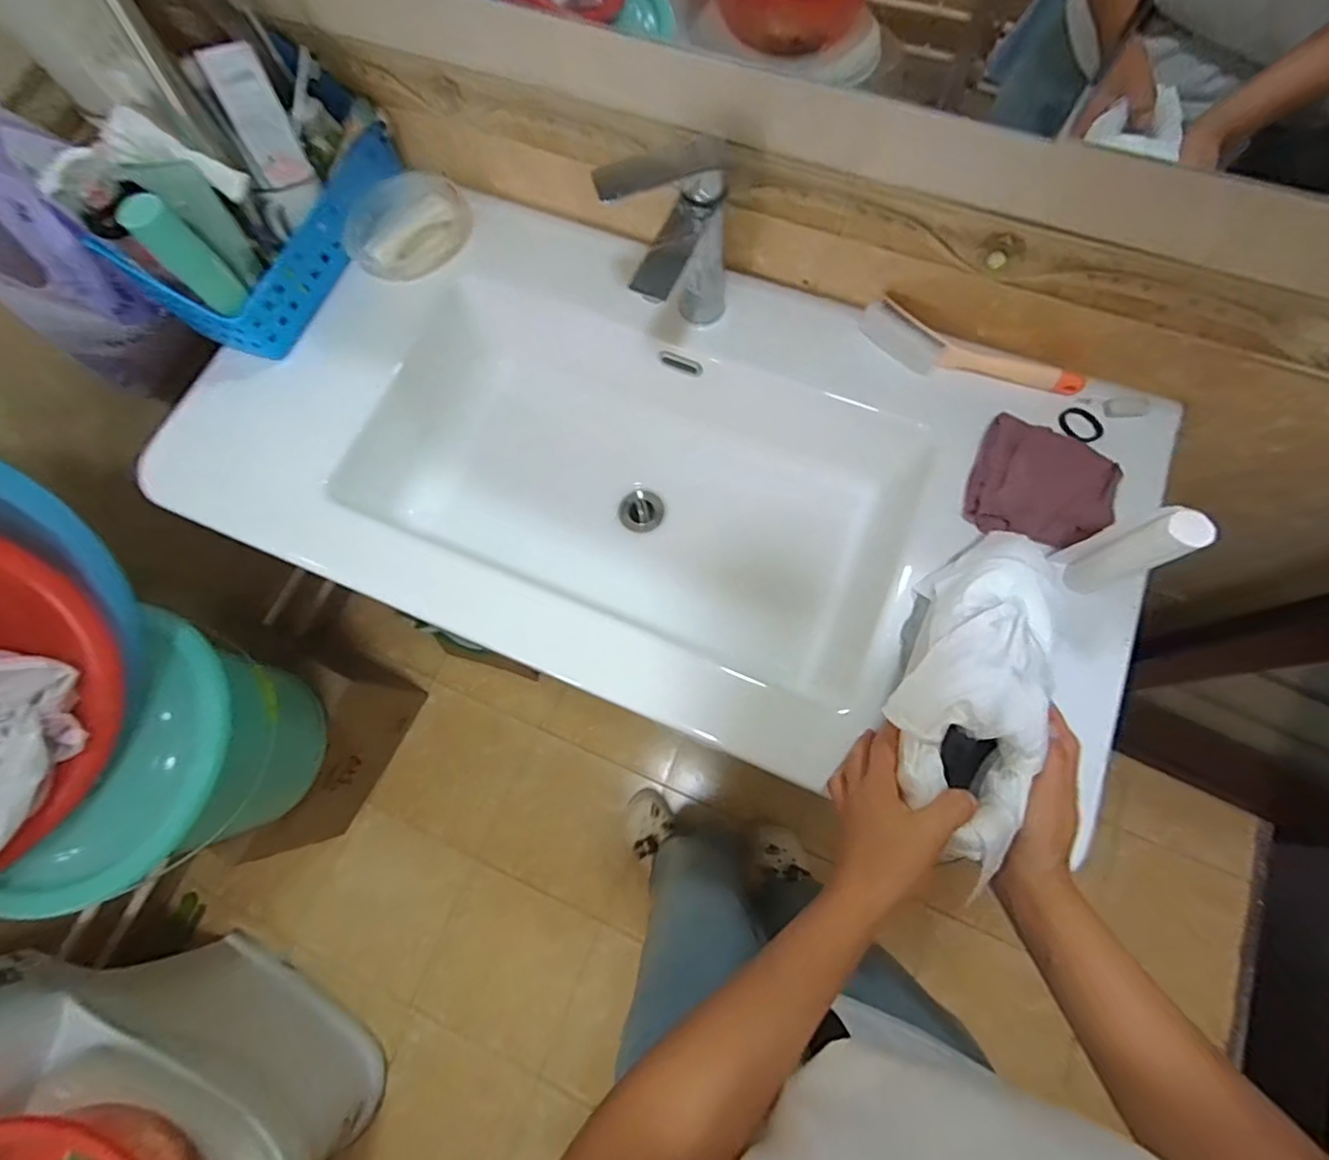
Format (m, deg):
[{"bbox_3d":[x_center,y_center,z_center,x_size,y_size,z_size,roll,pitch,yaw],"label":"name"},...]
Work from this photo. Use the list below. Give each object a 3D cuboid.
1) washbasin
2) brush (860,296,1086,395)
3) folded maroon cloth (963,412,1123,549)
[{"bbox_3d":[-0.015,-0.108,0.716,1.005,0.225,0.496,21,75,8],"label":"washbasin"},{"bbox_3d":[0.320,-0.236,0.611,0.231,0.032,0.051,23,75,9],"label":"brush"},{"bbox_3d":[0.380,-0.096,0.581,0.132,0.020,0.127,17,75,7],"label":"folded maroon cloth"}]

